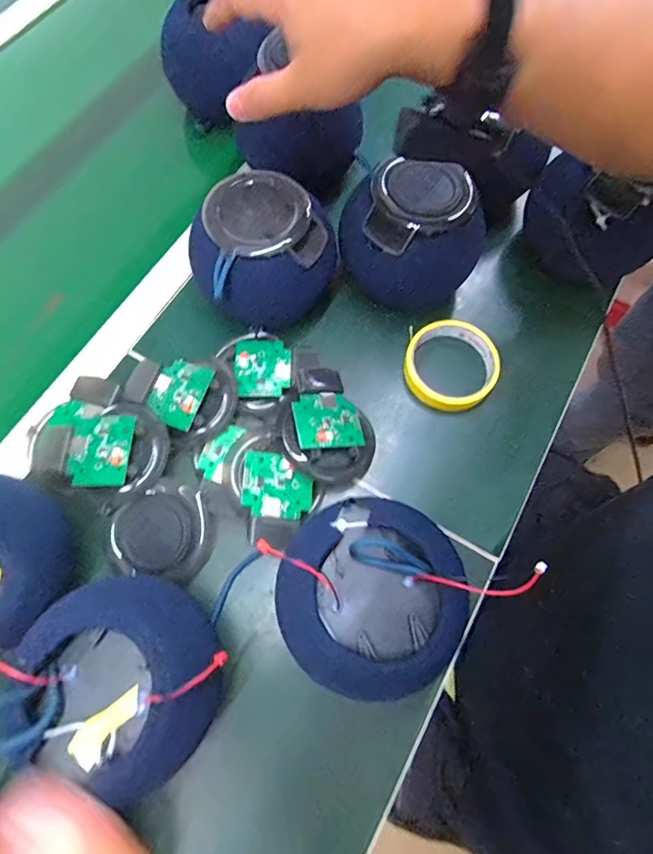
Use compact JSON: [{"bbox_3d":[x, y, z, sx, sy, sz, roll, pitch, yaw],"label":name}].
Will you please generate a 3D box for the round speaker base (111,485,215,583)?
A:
[{"bbox_3d":[-0.138,0.088,0.389,0.085,0.016,0.075,9,69,2],"label":"round speaker base"}]

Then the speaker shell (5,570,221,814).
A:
[{"bbox_3d":[-0.133,0.168,0.312,0.113,0.083,0.116,0,69,-1],"label":"speaker shell"}]

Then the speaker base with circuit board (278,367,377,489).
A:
[{"bbox_3d":[-0.002,0.001,0.427,0.082,0.041,0.106,-33,73,-13],"label":"speaker base with circuit board"}]

